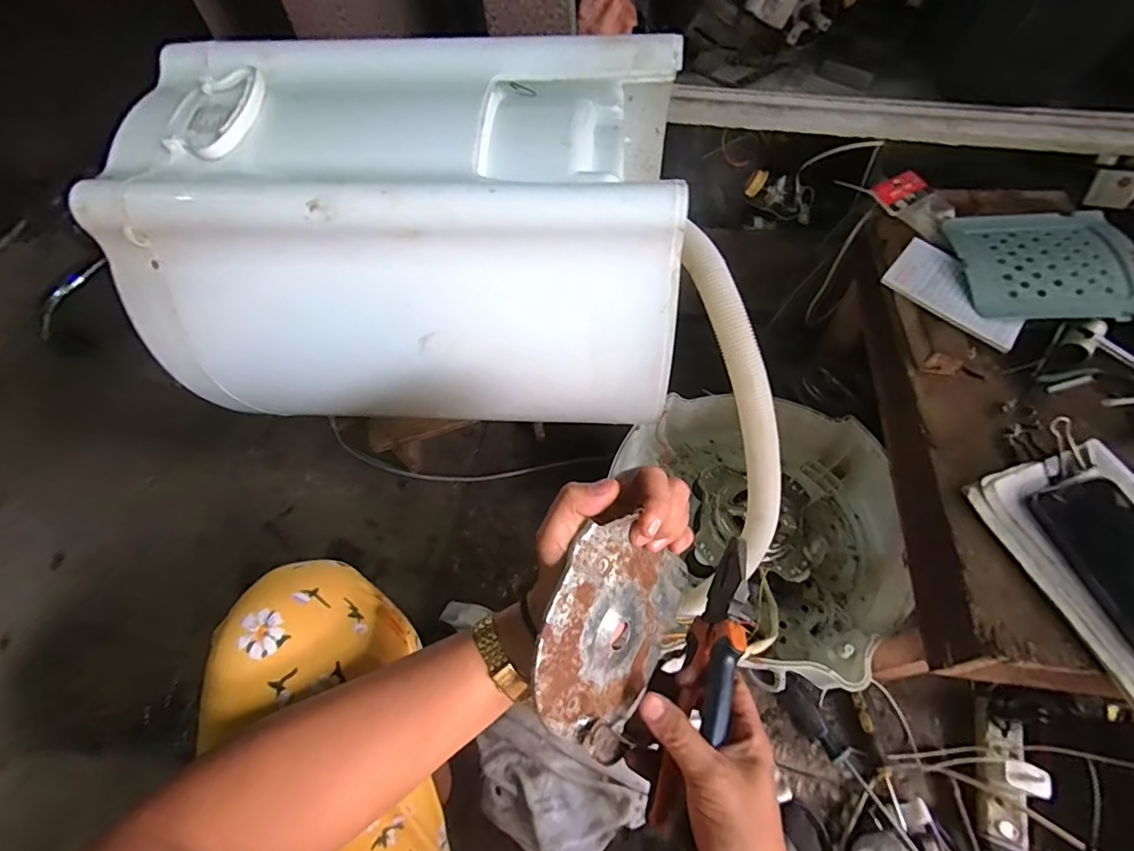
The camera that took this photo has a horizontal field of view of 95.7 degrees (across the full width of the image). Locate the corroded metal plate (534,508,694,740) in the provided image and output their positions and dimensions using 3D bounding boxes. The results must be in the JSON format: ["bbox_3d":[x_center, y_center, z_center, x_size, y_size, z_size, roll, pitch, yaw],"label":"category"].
[{"bbox_3d":[0.030,0.127,0.313,0.006,0.127,0.117,8,65,43],"label":"corroded metal plate"}]

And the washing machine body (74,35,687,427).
[{"bbox_3d":[-0.167,-0.249,0.613,0.574,0.291,0.384,2,59,6],"label":"washing machine body"}]

